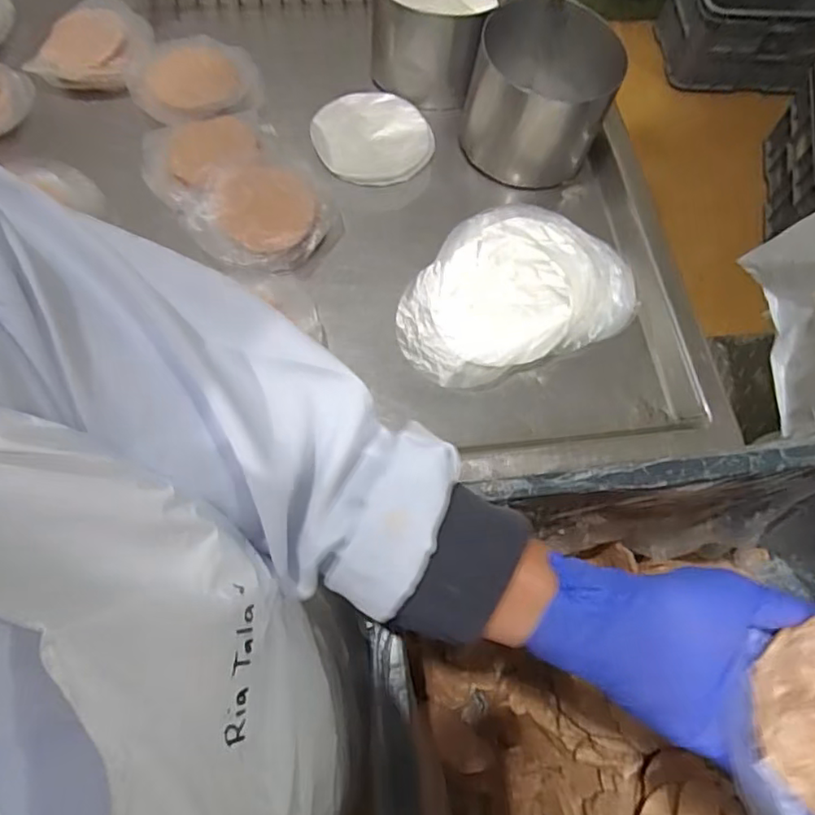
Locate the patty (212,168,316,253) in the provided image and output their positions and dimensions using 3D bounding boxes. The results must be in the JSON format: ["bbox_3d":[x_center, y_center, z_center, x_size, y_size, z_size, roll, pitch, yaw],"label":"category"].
[{"bbox_3d":[-0.130,-0.185,0.548,0.087,0.013,0.083,1,77,-4],"label":"patty"}]

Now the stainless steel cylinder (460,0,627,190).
[{"bbox_3d":[0.131,-0.310,0.599,0.141,0.110,0.140,13,66,4],"label":"stainless steel cylinder"}]

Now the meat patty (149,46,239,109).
[{"bbox_3d":[-0.222,-0.347,0.618,0.084,0.016,0.085,4,66,0],"label":"meat patty"}]

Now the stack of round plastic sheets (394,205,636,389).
[{"bbox_3d":[0.099,-0.112,0.551,0.227,0.028,0.151,-20,68,-10],"label":"stack of round plastic sheets"}]

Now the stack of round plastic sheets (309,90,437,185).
[{"bbox_3d":[-0.037,-0.281,0.618,0.119,0.013,0.115,-12,67,-8],"label":"stack of round plastic sheets"}]

